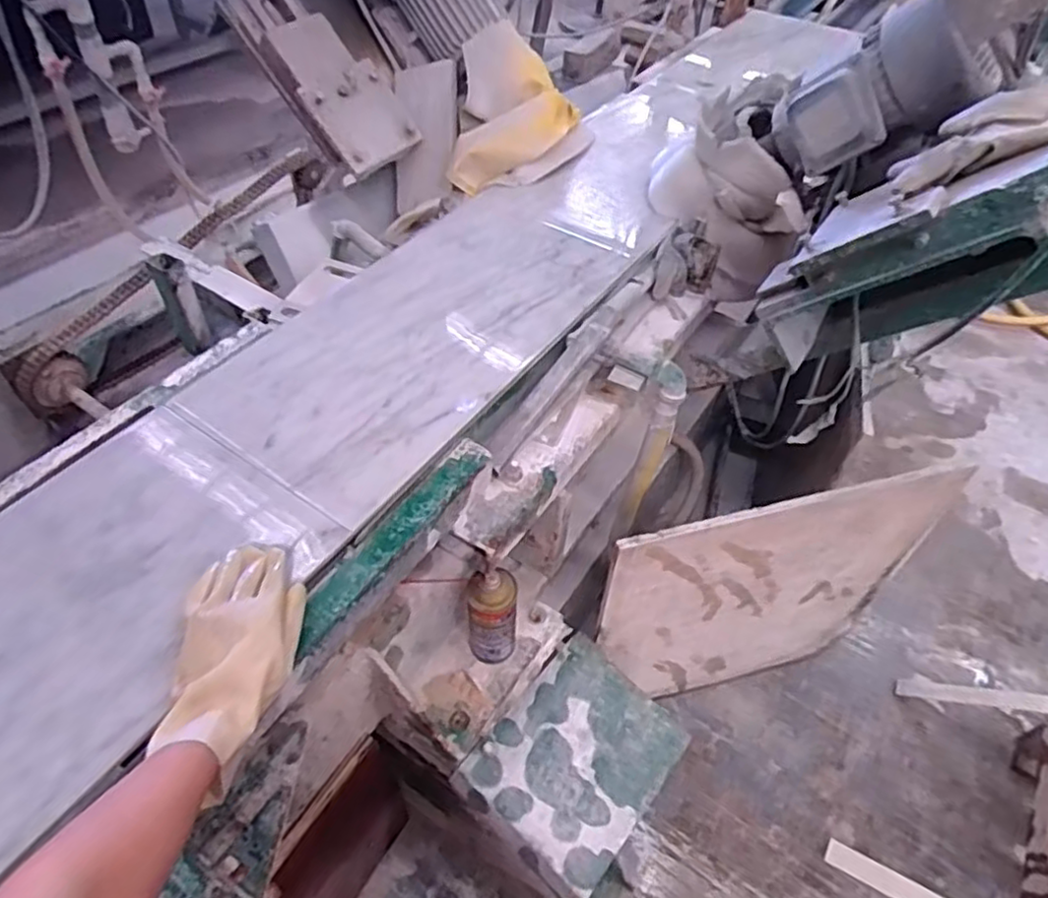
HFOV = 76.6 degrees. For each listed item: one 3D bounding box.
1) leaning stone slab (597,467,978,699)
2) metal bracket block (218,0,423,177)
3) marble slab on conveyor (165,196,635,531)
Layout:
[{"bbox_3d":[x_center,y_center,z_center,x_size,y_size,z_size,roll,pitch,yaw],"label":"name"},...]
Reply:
[{"bbox_3d":[0.371,0.253,1.067,0.543,0.538,0.014,-11,46,-12],"label":"leaning stone slab"},{"bbox_3d":[-0.283,-0.533,0.941,0.289,0.041,0.156,48,56,-16],"label":"metal bracket block"},{"bbox_3d":[-0.114,-0.152,0.826,0.271,0.026,0.539,33,57,10],"label":"marble slab on conveyor"}]

